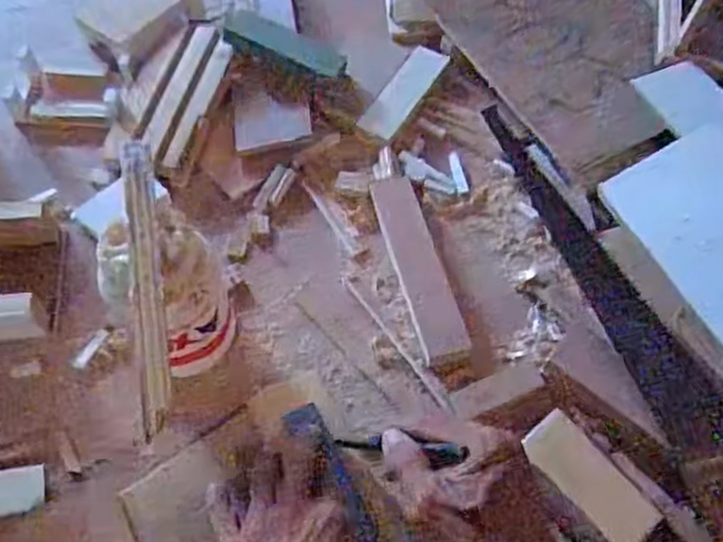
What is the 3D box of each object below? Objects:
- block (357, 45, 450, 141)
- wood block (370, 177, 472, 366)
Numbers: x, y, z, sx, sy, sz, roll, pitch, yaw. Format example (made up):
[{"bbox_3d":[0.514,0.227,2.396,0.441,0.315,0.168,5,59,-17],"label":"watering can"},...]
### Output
[{"bbox_3d":[0.043,-0.173,0.694,0.036,0.012,0.113,30,64,15],"label":"block"},{"bbox_3d":[0.047,-0.004,0.600,0.037,0.011,0.173,-12,61,-8],"label":"wood block"}]

